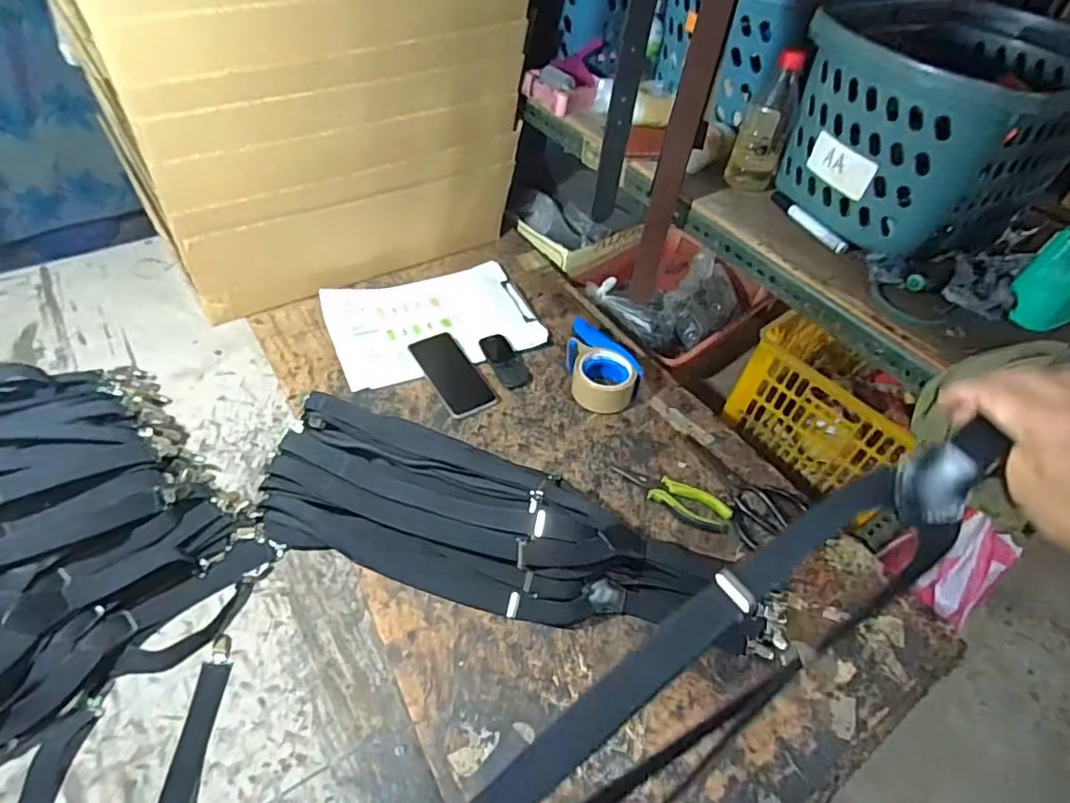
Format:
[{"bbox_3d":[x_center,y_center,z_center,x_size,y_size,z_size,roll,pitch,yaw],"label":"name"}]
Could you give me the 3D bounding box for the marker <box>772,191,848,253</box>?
[{"bbox_3d":[0.355,-0.235,0.780,0.013,0.018,0.138,-16,53,-21],"label":"marker"}]

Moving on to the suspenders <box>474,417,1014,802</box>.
[{"bbox_3d":[0.093,0.169,0.343,0.477,0.035,0.069,-36,58,-8],"label":"suspenders"}]

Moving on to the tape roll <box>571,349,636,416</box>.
[{"bbox_3d":[0.108,-0.038,0.929,0.094,0.053,0.097,3,48,-3],"label":"tape roll"}]

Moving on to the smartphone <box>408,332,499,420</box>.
[{"bbox_3d":[-0.130,-0.045,0.931,0.076,0.010,0.171,-23,54,-25],"label":"smartphone"}]

